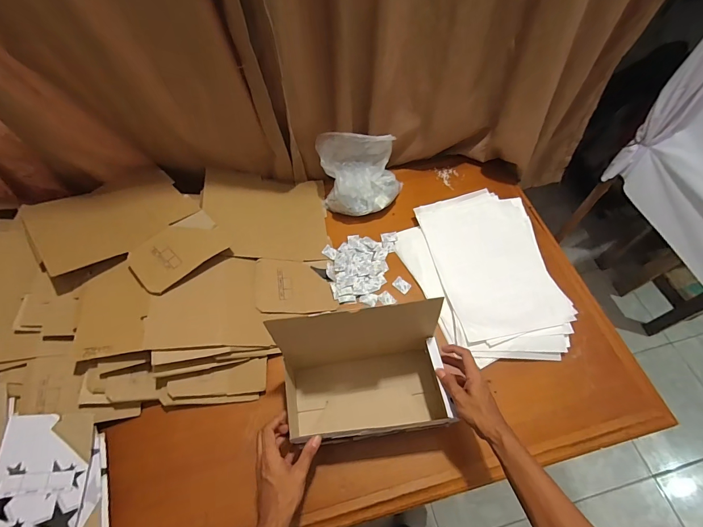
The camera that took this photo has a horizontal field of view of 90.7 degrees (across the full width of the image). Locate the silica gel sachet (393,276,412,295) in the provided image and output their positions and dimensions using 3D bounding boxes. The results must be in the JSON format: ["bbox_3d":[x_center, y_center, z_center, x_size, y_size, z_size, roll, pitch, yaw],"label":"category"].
[{"bbox_3d":[0.118,0.051,0.814,0.042,0.004,0.029,40,68,21],"label":"silica gel sachet"}]

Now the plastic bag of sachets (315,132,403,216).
[{"bbox_3d":[0.027,-0.225,0.881,0.208,0.158,0.158,-7,60,-4],"label":"plastic bag of sachets"}]

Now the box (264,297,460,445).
[{"bbox_3d":[0.023,0.209,0.635,0.280,0.193,0.173,-4,60,-2],"label":"box"}]

